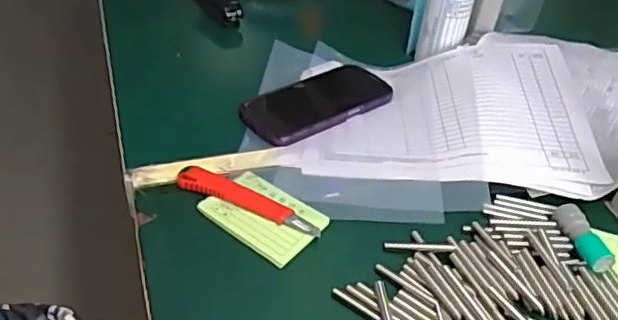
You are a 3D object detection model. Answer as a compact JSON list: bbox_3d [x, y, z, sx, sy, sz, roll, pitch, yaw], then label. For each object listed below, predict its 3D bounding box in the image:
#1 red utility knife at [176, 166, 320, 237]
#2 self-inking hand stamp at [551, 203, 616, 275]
[{"bbox_3d":[-0.052,0.034,0.521,0.133,0.012,0.026,19,42,13],"label":"red utility knife"},{"bbox_3d":[0.235,0.066,0.507,0.022,0.019,0.066,-9,43,-18],"label":"self-inking hand stamp"}]

